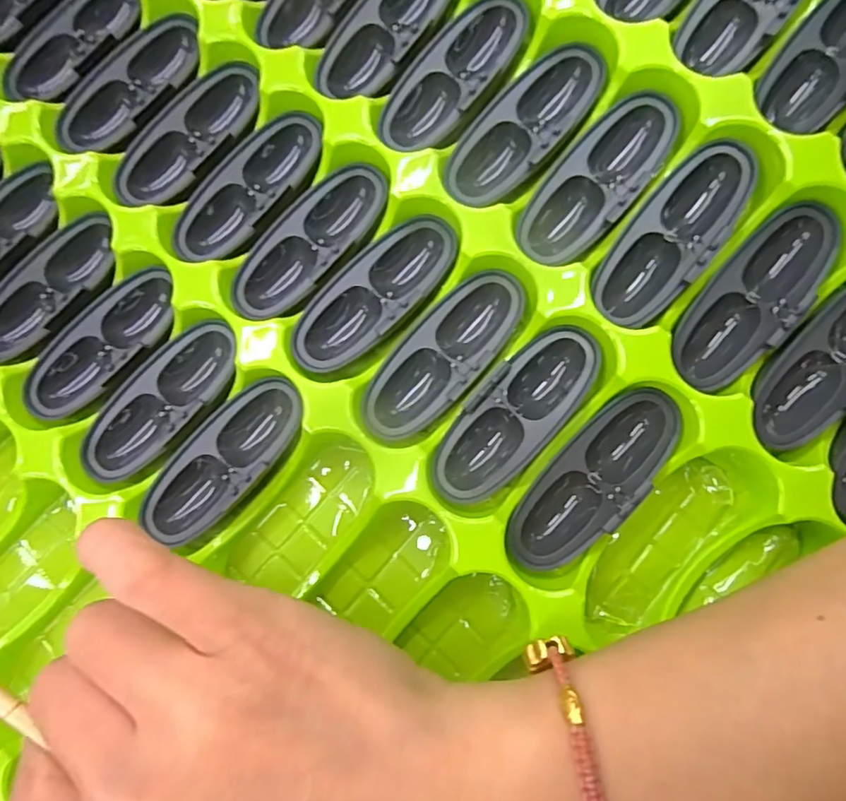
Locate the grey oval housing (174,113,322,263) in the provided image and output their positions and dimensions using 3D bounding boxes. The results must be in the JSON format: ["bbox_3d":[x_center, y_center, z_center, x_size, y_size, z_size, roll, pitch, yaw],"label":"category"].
[{"bbox_3d":[-0.062,-0.076,0.196,0.029,0.010,0.065,41,89,8],"label":"grey oval housing"}]

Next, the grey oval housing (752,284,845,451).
[{"bbox_3d":[0.126,-0.013,0.171,0.066,0.011,0.030,-45,82,-1],"label":"grey oval housing"}]

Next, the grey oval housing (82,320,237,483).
[{"bbox_3d":[-0.089,0.000,0.189,0.030,0.009,0.064,41,89,8],"label":"grey oval housing"}]

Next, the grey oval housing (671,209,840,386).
[{"bbox_3d":[0.103,-0.032,0.174,0.028,0.011,0.064,37,88,8],"label":"grey oval housing"}]

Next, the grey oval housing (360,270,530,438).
[{"bbox_3d":[0.007,-0.016,0.182,0.028,0.011,0.066,42,89,8],"label":"grey oval housing"}]

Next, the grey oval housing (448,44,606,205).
[{"bbox_3d":[0.034,-0.093,0.186,0.028,0.012,0.065,44,89,8],"label":"grey oval housing"}]

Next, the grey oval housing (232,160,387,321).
[{"bbox_3d":[-0.040,-0.056,0.192,0.031,0.011,0.065,44,89,8],"label":"grey oval housing"}]

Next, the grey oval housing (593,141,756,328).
[{"bbox_3d":[0.080,-0.054,0.178,0.028,0.014,0.061,40,89,8],"label":"grey oval housing"}]

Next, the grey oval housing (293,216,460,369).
[{"bbox_3d":[-0.016,-0.036,0.188,0.065,0.012,0.032,-44,82,-1],"label":"grey oval housing"}]

